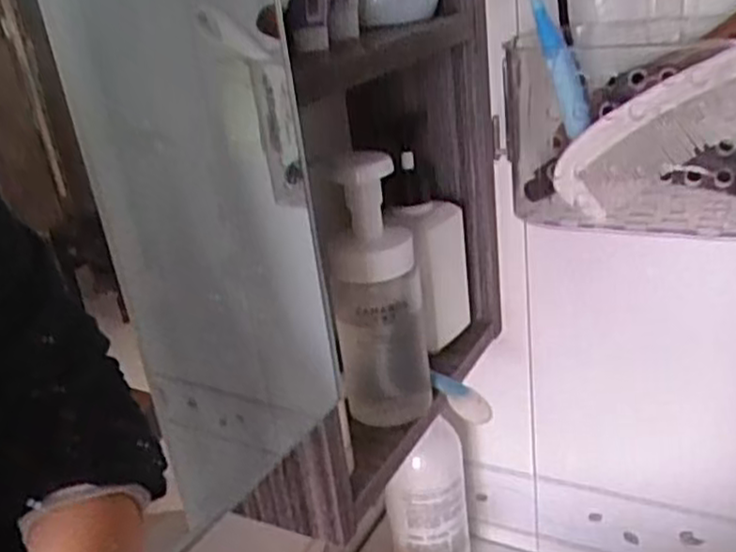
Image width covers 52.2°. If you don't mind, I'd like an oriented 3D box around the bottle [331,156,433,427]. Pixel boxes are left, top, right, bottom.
[{"bbox_3d":[0.006,0.009,0.455,0.053,0.166,0.039,-6,23,2],"label":"bottle"}]

